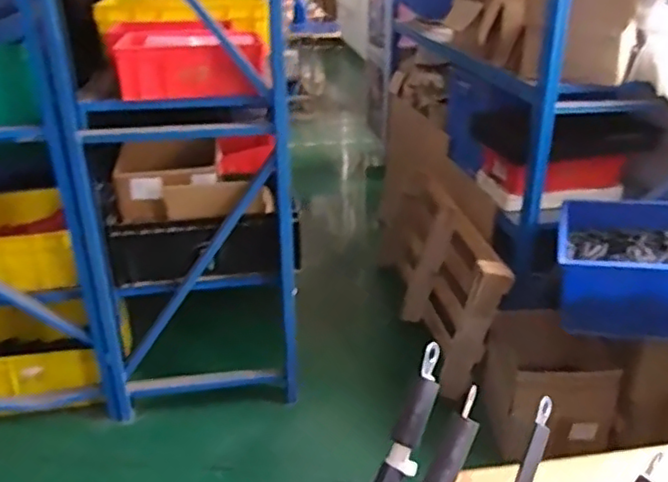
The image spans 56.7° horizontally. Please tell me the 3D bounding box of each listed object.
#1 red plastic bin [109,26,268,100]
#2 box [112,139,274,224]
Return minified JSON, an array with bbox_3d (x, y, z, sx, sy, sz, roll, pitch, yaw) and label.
[{"bbox_3d":[-0.433,-0.534,1.819,0.402,0.168,0.378,-9,26,-17],"label":"red plastic bin"},{"bbox_3d":[-0.425,-0.192,1.884,0.457,0.234,0.193,-5,25,-8],"label":"box"}]

